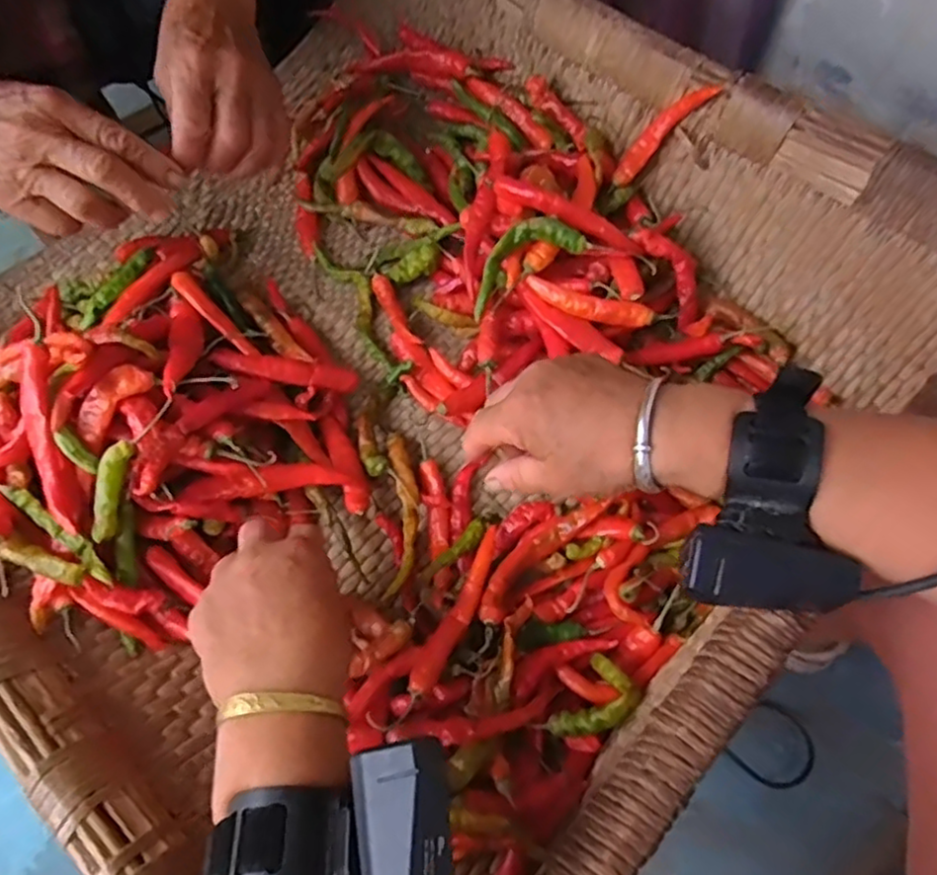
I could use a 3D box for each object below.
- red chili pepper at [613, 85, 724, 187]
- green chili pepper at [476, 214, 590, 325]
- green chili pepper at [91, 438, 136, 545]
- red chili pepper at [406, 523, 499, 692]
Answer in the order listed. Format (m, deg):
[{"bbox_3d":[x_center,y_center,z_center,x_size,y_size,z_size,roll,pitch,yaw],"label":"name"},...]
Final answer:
[{"bbox_3d":[0.137,-0.217,0.485,0.015,0.087,0.023,2,60,-41],"label":"red chili pepper"},{"bbox_3d":[0.033,-0.118,0.460,0.088,0.022,0.031,-34,66,24],"label":"green chili pepper"},{"bbox_3d":[-0.204,0.030,0.388,0.015,0.008,0.057,9,85,6],"label":"green chili pepper"},{"bbox_3d":[-0.004,0.101,0.408,0.016,0.019,0.106,25,71,12],"label":"red chili pepper"}]

